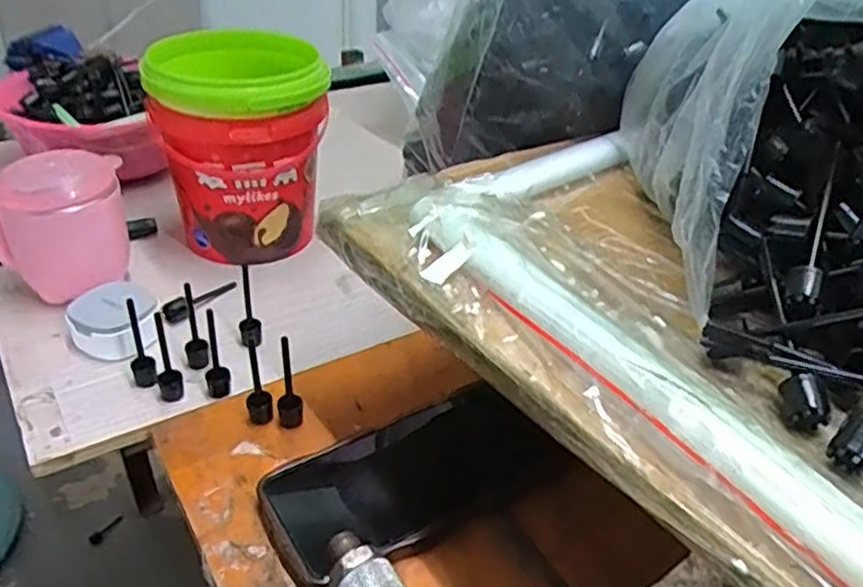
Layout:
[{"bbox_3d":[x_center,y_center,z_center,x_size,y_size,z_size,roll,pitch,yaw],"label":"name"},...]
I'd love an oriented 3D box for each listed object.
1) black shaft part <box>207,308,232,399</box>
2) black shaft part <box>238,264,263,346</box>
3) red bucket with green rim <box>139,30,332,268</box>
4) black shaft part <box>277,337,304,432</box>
[{"bbox_3d":[-0.135,0.038,0.447,0.015,0.056,0.015,-14,38,-24],"label":"black shaft part"},{"bbox_3d":[-0.126,0.012,0.494,0.016,0.073,0.015,-8,36,-16],"label":"black shaft part"},{"bbox_3d":[-0.154,-0.117,0.586,0.129,0.155,0.133,-8,36,-16],"label":"red bucket with green rim"},{"bbox_3d":[-0.084,0.052,0.423,0.015,0.065,0.013,-3,35,-10],"label":"black shaft part"}]

